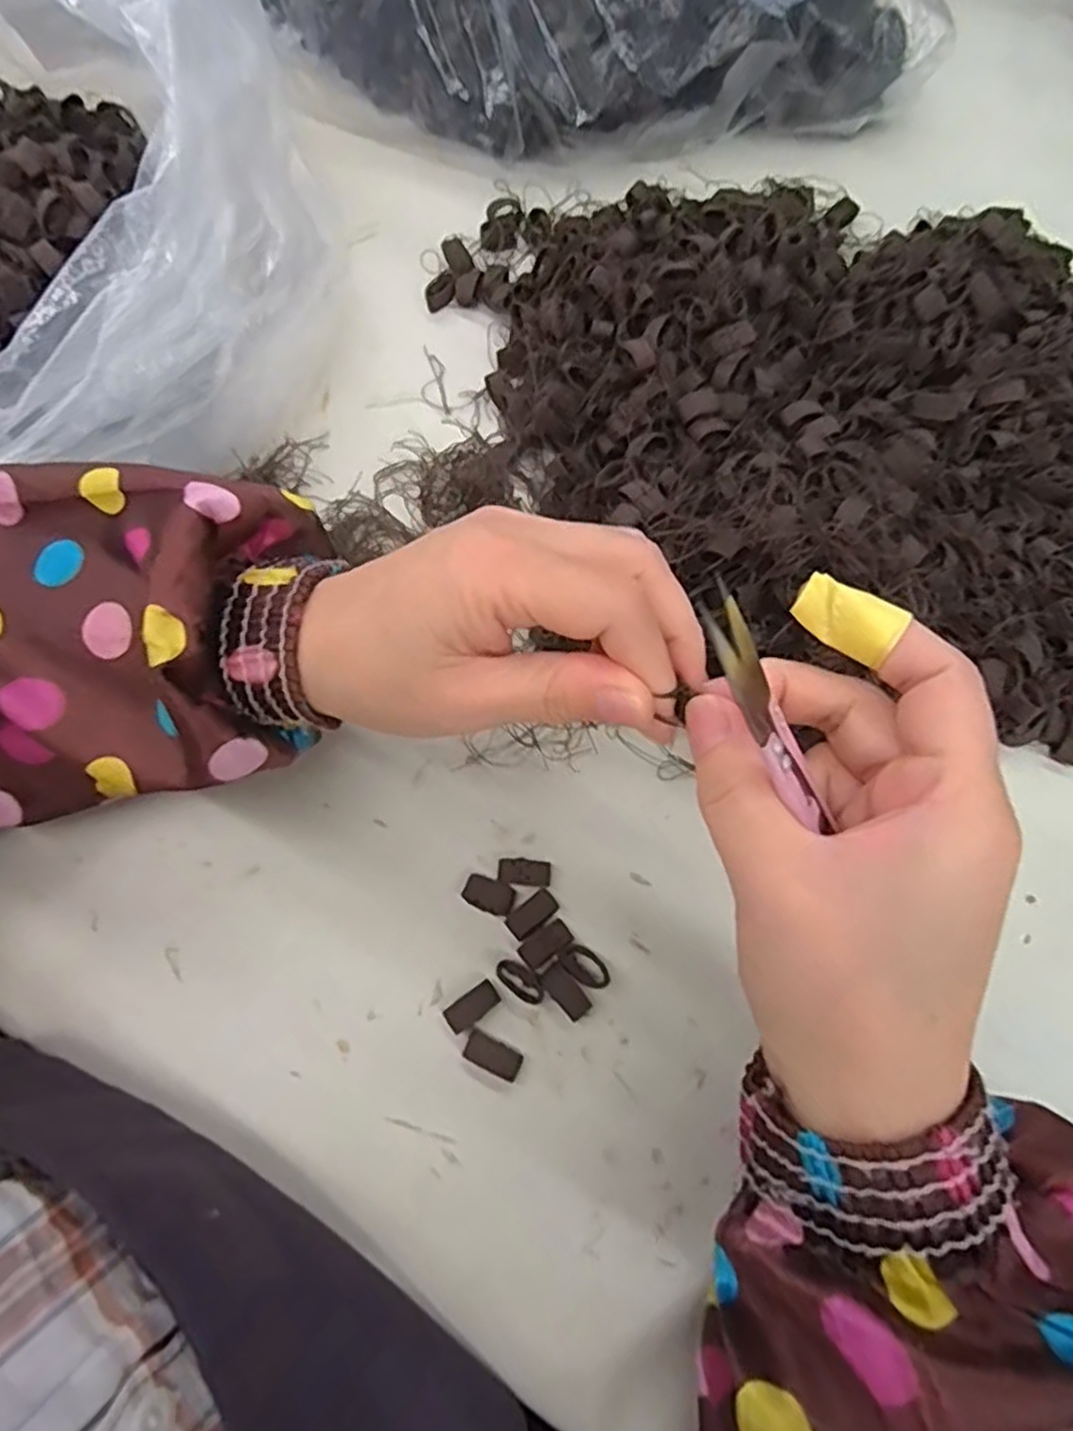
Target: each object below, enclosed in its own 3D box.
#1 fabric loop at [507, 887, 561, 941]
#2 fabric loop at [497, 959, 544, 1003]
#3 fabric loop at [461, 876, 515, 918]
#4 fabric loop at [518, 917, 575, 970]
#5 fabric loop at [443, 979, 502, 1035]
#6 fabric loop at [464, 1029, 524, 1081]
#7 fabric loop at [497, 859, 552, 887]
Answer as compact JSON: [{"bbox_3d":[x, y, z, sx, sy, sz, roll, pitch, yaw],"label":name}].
[{"bbox_3d":[-0.001,0.076,0.283,0.020,0.004,0.011,-40,75,-11],"label":"fabric loop"},{"bbox_3d":[-0.006,0.099,0.276,0.020,0.004,0.010,36,76,12],"label":"fabric loop"},{"bbox_3d":[-0.018,0.070,0.286,0.019,0.005,0.012,21,74,8],"label":"fabric loop"},{"bbox_3d":[0.004,0.086,0.278,0.020,0.007,0.011,-37,75,-10],"label":"fabric loop"},{"bbox_3d":[-0.023,0.107,0.272,0.020,0.008,0.010,-36,75,-10],"label":"fabric loop"},{"bbox_3d":[-0.015,0.124,0.268,0.021,0.004,0.011,24,74,9],"label":"fabric loop"},{"bbox_3d":[-0.005,0.062,0.289,0.020,0.008,0.010,3,72,2],"label":"fabric loop"}]

